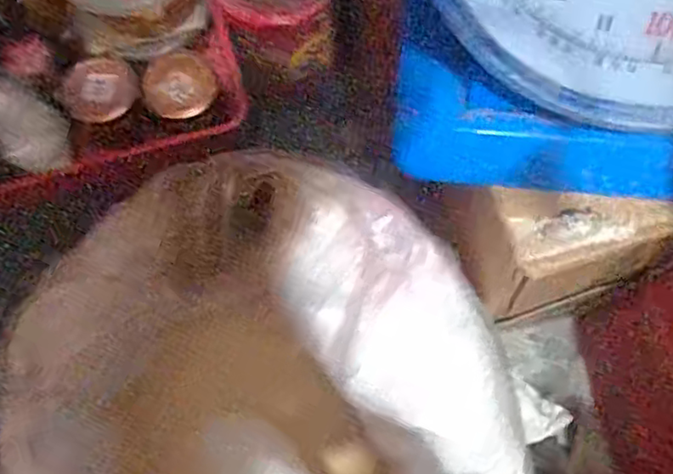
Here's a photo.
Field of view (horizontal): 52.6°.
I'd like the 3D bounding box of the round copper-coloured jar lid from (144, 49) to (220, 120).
[{"bbox_3d":[-0.119,-0.117,0.524,0.052,0.021,0.047,-17,76,-3],"label":"round copper-coloured jar lid"}]

